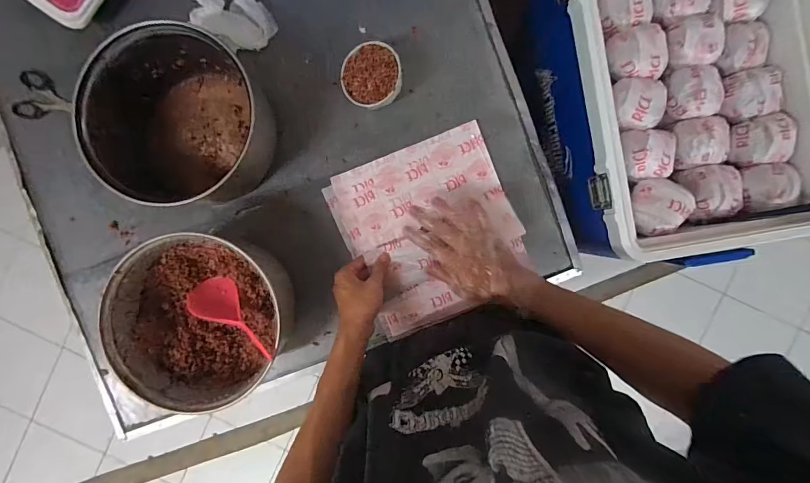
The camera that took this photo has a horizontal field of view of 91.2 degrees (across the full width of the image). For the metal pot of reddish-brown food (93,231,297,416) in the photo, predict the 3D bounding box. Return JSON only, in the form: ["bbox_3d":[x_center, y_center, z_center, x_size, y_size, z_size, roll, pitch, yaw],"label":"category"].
[{"bbox_3d":[-0.278,0.111,0.568,0.221,0.121,0.223,0,92,1],"label":"metal pot of reddish-brown food"}]

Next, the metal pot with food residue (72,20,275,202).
[{"bbox_3d":[-0.313,-0.175,0.565,0.212,0.120,0.221,0,92,1],"label":"metal pot with food residue"}]

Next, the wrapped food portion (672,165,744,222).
[{"bbox_3d":[0.444,-0.071,0.569,0.073,0.042,0.078,-13,92,1],"label":"wrapped food portion"}]

